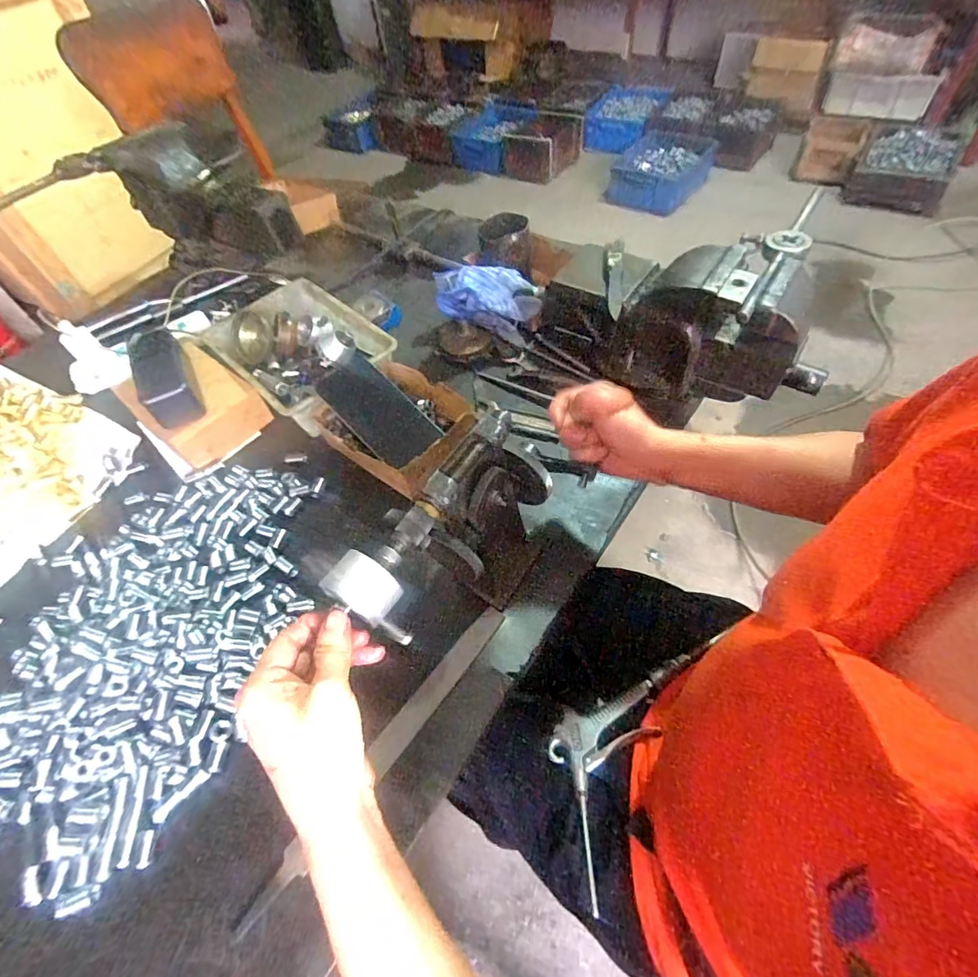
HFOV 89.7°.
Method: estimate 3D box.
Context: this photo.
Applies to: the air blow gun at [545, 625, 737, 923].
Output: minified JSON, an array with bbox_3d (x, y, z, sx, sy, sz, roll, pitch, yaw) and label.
[{"bbox_3d":[0.135,0.249,0.514,0.102,0.033,0.280,28,61,22],"label":"air blow gun"}]

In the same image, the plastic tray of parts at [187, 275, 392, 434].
[{"bbox_3d":[-0.268,-0.191,0.697,0.255,0.072,0.176,34,64,27],"label":"plastic tray of parts"}]

